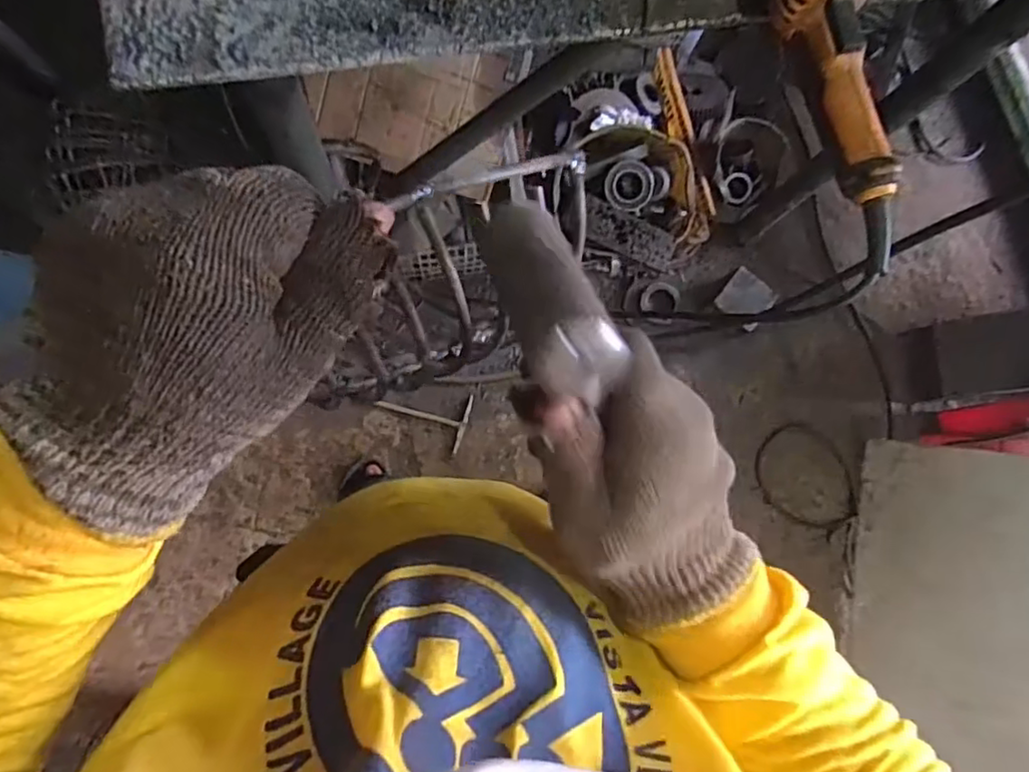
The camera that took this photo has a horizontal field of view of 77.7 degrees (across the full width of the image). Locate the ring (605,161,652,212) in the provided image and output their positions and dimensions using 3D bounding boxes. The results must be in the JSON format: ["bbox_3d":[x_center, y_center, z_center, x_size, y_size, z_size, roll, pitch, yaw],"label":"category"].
[{"bbox_3d":[0.210,-0.367,1.173,0.088,0.013,0.088,0,86,-4],"label":"ring"}]

